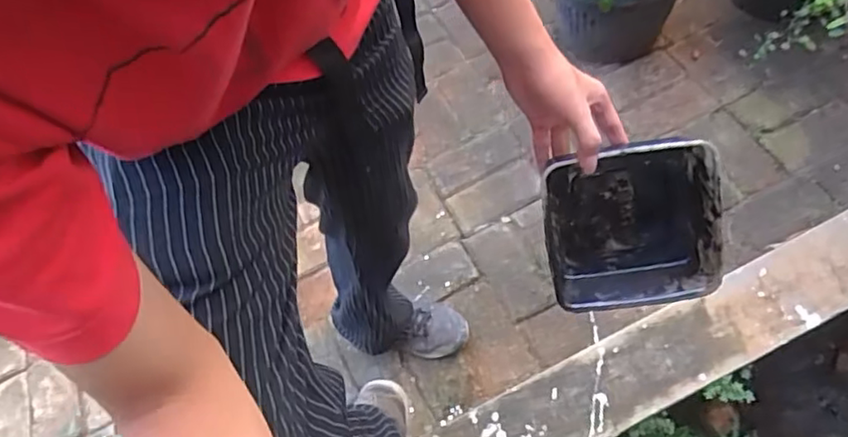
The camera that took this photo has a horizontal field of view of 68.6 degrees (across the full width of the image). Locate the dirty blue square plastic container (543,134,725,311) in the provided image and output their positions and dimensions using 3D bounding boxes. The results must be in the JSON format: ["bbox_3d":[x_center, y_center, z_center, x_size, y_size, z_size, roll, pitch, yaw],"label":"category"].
[{"bbox_3d":[0.201,0.004,0.613,0.158,0.163,0.057,-8,16,10],"label":"dirty blue square plastic container"}]

